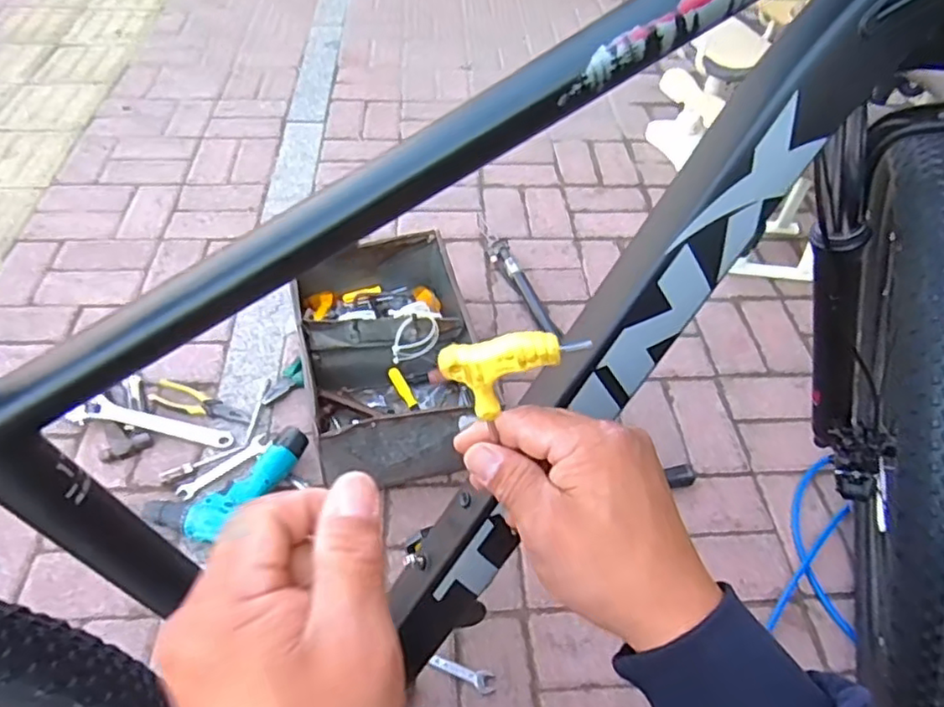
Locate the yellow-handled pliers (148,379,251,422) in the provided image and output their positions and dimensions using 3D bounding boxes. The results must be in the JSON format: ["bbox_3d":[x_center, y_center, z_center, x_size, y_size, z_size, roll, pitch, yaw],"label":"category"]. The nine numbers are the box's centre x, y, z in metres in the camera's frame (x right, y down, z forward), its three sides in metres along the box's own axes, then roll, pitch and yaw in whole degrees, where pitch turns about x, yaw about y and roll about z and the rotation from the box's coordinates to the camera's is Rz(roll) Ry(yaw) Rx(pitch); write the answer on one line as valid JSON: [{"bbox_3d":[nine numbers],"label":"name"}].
[{"bbox_3d":[-0.463,0.083,1.092,0.177,0.013,0.051,12,50,5],"label":"yellow-handled pliers"}]

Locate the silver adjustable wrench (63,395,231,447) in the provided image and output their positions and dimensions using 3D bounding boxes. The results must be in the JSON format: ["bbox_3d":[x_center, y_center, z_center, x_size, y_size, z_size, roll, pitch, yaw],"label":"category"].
[{"bbox_3d":[-0.519,0.113,1.042,0.250,0.028,0.056,14,49,-10],"label":"silver adjustable wrench"}]

